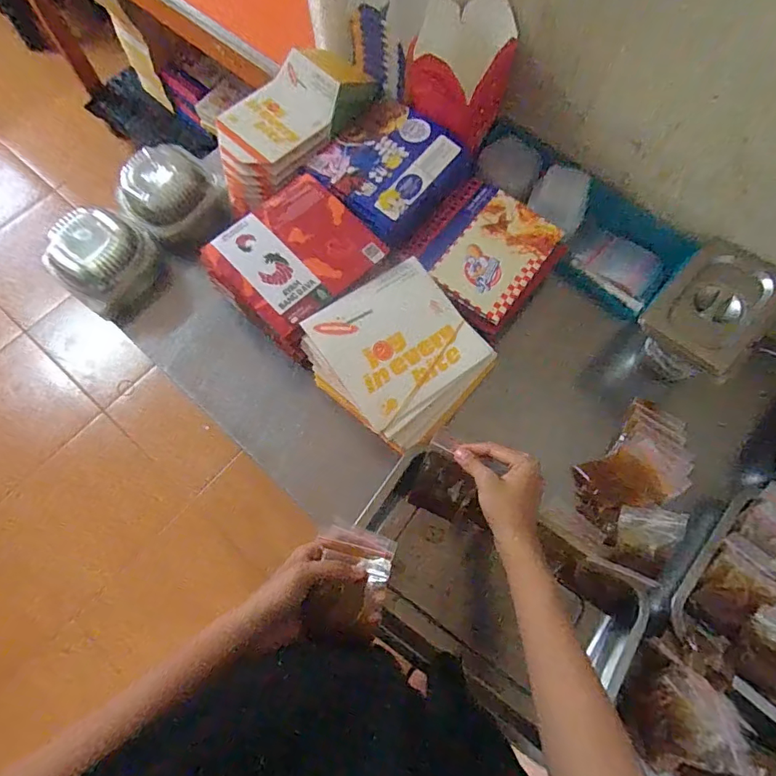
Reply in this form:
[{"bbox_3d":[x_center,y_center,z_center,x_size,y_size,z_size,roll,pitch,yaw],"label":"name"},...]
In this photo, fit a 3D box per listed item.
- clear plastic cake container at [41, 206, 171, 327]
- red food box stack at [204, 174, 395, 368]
[{"bbox_3d":[-0.379,-0.172,0.657,0.120,0.083,0.126,35,73,11],"label":"clear plastic cake container"},{"bbox_3d":[-0.115,-0.155,0.630,0.175,0.082,0.183,42,74,13],"label":"red food box stack"}]

